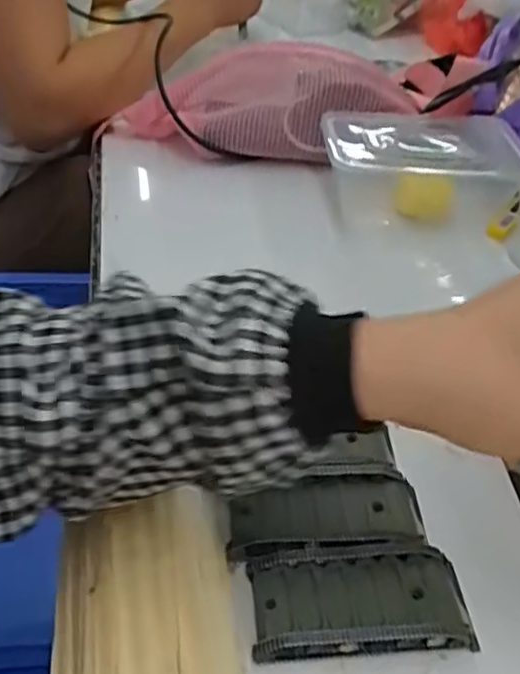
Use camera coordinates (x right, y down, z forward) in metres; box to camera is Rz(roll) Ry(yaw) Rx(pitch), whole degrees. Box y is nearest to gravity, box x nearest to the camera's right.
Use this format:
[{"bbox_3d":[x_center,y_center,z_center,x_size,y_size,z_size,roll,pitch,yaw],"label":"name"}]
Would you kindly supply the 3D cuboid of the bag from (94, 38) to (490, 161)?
[{"bbox_3d":[0.029,-0.226,0.629,0.345,0.083,0.100,7,41,3],"label":"bag"}]

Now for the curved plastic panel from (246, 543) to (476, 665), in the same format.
[{"bbox_3d":[0.045,0.117,0.290,0.094,0.020,0.043,-2,41,-5],"label":"curved plastic panel"}]

